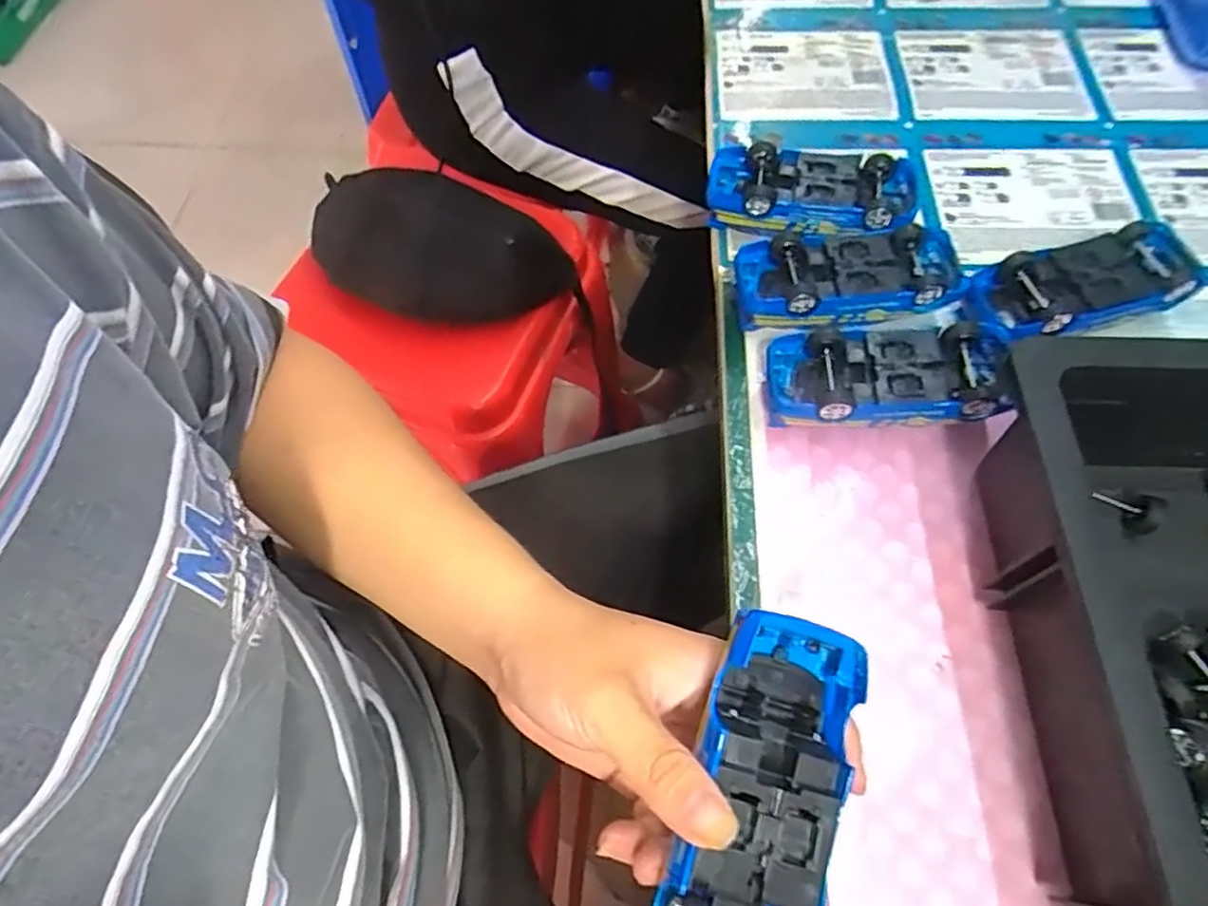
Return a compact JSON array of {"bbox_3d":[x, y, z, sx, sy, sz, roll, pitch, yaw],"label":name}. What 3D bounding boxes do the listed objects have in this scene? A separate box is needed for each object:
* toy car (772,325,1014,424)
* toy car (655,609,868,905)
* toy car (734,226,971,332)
[{"bbox_3d":[0.157,-0.040,0.386,0.127,0.041,0.060,1,65,-2],"label":"toy car"},{"bbox_3d":[0.056,0.127,0.243,0.053,0.030,0.130,16,73,5],"label":"toy car"},{"bbox_3d":[0.150,-0.103,0.416,0.136,0.034,0.054,-4,65,-5],"label":"toy car"}]

